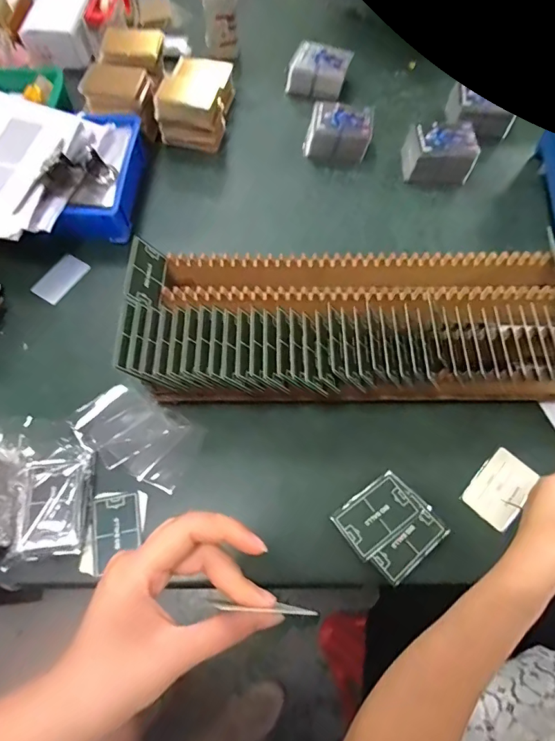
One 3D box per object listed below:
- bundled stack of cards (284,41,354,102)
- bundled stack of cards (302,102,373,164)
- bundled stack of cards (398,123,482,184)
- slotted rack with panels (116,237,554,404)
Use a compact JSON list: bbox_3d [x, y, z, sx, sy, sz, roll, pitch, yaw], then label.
[{"bbox_3d":[0.069,-0.517,0.776,0.107,0.050,0.081,14,67,6],"label":"bundled stack of cards"},{"bbox_3d":[0.097,-0.381,0.716,0.105,0.051,0.077,10,66,4],"label":"bundled stack of cards"},{"bbox_3d":[0.251,-0.338,0.697,0.100,0.059,0.069,-2,66,-1],"label":"bundled stack of cards"},{"bbox_3d":[0.114,-0.057,0.538,0.552,0.113,0.196,-3,66,-2],"label":"slotted rack with panels"}]

